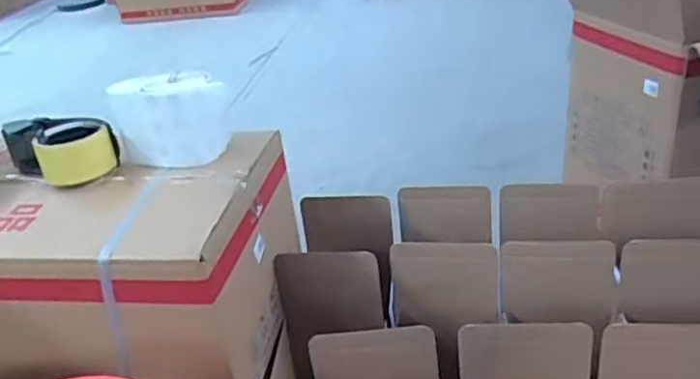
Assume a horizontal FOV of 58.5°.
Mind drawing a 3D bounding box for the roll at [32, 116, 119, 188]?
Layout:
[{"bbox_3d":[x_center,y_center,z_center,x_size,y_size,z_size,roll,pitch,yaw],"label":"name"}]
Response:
[{"bbox_3d":[-0.344,-0.050,0.785,0.089,0.056,0.090,-6,29,3],"label":"roll"}]

